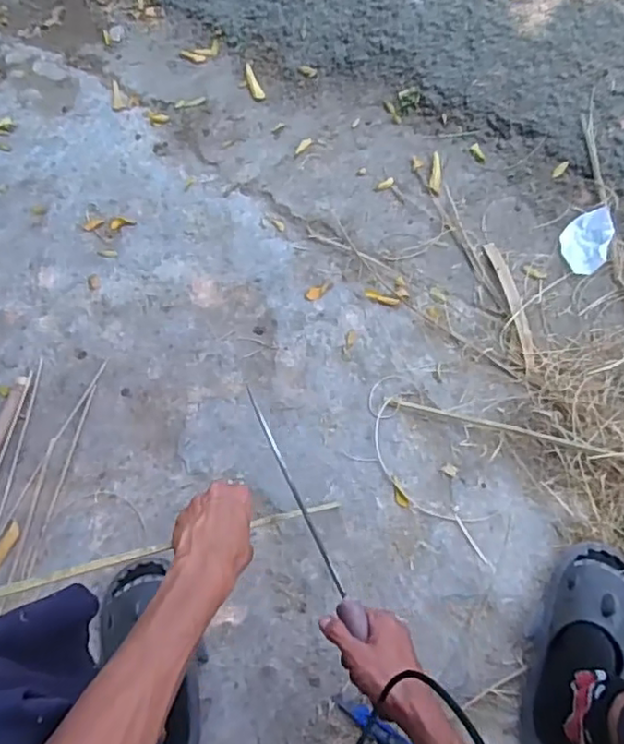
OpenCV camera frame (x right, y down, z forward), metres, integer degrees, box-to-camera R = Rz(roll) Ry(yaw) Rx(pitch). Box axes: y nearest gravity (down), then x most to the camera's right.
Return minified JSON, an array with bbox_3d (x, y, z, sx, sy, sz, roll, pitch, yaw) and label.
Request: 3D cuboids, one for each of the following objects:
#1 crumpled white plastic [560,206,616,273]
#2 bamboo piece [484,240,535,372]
[{"bbox_3d":[0.510,-0.245,1.121,0.084,0.015,0.137,15,76,19],"label":"crumpled white plastic"},{"bbox_3d":[0.362,-0.124,1.083,0.029,0.010,0.269,-9,63,-1],"label":"bamboo piece"}]

